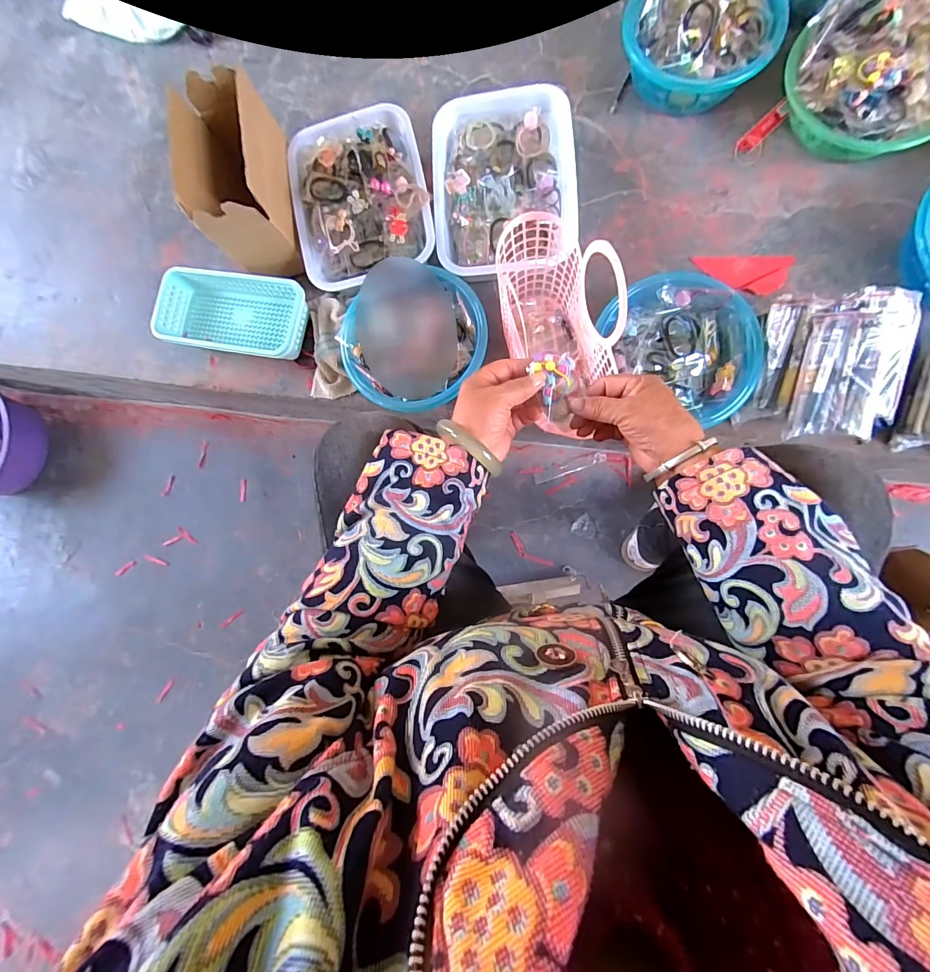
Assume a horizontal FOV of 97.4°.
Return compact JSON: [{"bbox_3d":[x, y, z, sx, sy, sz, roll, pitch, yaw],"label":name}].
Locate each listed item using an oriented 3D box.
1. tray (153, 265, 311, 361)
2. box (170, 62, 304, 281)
[{"bbox_3d":[-0.395,-0.300,0.703,0.253,0.050,0.139,10,87,7],"label":"tray"},{"bbox_3d":[-0.336,-0.464,0.623,0.115,0.141,0.216,-10,84,6],"label":"box"}]

